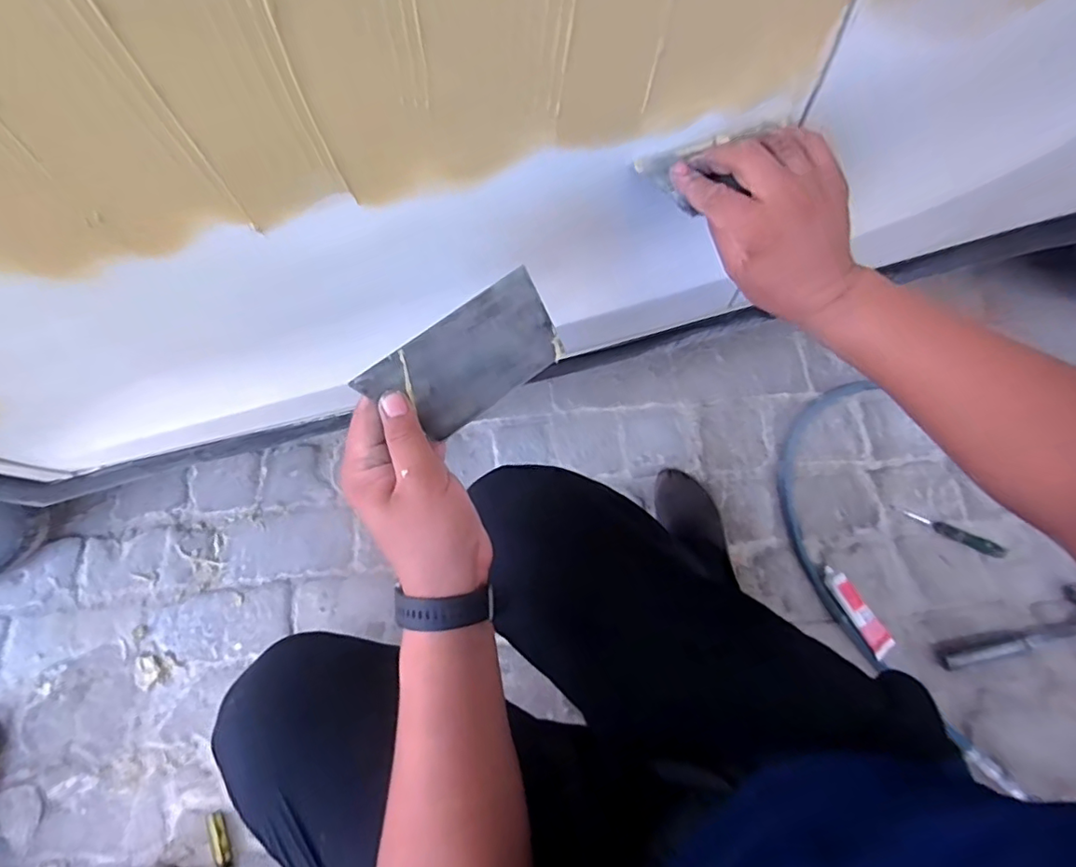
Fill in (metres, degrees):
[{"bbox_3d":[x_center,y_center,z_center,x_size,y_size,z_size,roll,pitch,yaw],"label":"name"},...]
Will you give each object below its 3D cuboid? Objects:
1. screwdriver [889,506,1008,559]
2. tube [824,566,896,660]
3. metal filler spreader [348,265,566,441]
[{"bbox_3d":[0.679,0.159,0.914,0.168,0.027,0.022,29,72,12],"label":"screwdriver"},{"bbox_3d":[0.494,0.270,0.853,0.038,0.020,0.139,-26,70,-8],"label":"tube"},{"bbox_3d":[-0.047,-0.047,0.379,0.132,0.075,0.005,-36,34,-10],"label":"metal filler spreader"}]

